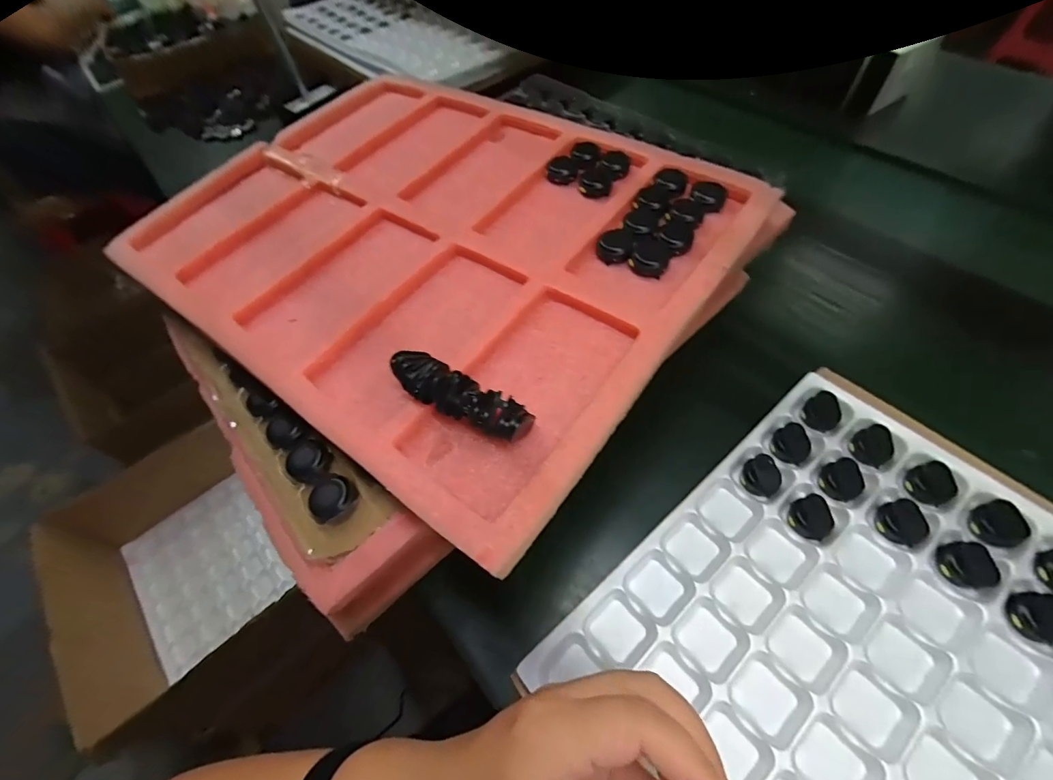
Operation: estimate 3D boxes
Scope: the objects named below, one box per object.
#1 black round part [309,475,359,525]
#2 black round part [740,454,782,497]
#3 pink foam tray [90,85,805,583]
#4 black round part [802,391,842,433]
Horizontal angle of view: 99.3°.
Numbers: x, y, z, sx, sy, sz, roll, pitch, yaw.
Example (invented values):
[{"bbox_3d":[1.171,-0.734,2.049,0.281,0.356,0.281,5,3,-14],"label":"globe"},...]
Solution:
[{"bbox_3d":[-0.128,0.070,0.294,0.029,0.009,0.028,-2,55,3],"label":"black round part"},{"bbox_3d":[0.192,0.070,0.364,0.029,0.022,0.026,33,63,24],"label":"black round part"},{"bbox_3d":[-0.087,-0.147,0.391,0.481,0.031,0.373,31,67,23],"label":"pink foam tray"},{"bbox_3d":[0.258,0.018,0.388,0.030,0.018,0.028,-2,55,3],"label":"black round part"}]

